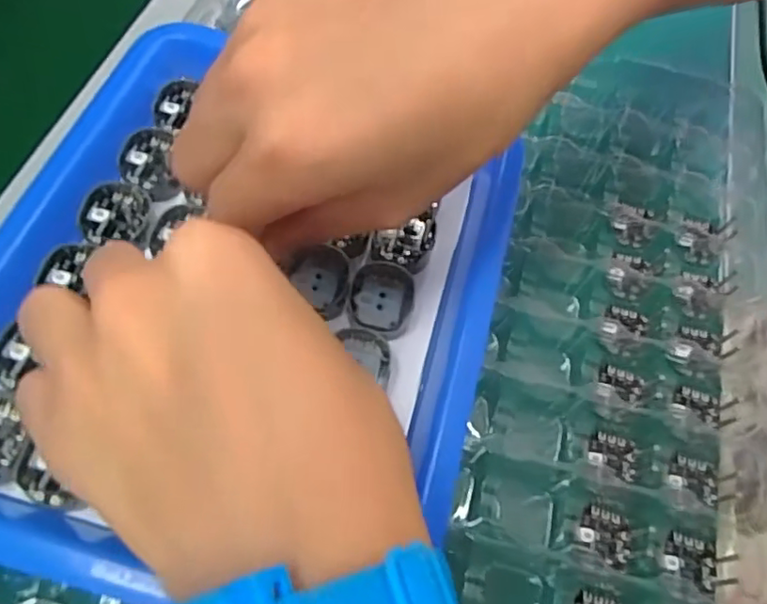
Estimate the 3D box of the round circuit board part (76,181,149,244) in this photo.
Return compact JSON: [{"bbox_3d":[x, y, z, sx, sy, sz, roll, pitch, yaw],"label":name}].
[{"bbox_3d":[-0.104,-0.035,0.229,0.025,0.005,0.024,-12,64,-10],"label":"round circuit board part"}]

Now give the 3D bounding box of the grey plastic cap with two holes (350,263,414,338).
[{"bbox_3d":[0.000,-0.001,0.228,0.023,0.004,0.030,7,62,0],"label":"grey plastic cap with two holes"}]

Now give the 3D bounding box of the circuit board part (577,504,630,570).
[{"bbox_3d":[0.083,0.087,0.224,0.019,0.004,0.019,18,63,5],"label":"circuit board part"}]

